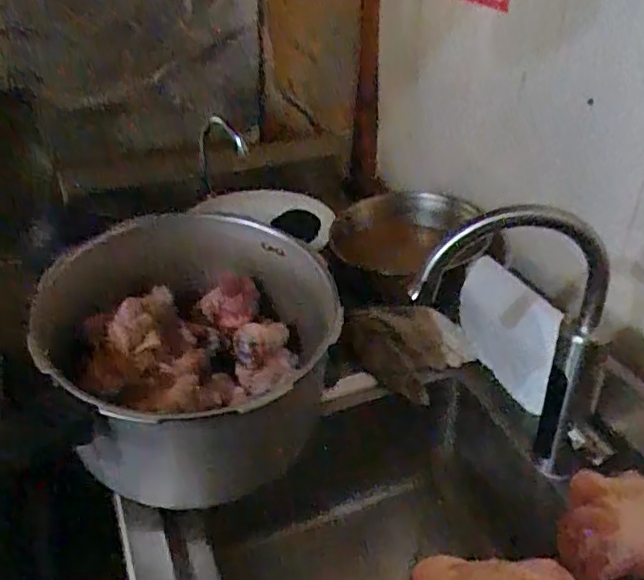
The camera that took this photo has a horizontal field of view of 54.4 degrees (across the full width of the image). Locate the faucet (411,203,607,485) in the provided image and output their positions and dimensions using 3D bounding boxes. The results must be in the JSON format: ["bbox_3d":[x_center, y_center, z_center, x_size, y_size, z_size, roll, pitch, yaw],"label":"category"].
[{"bbox_3d":[0.198,0.053,0.671,0.212,0.310,0.039,-3,33,-5],"label":"faucet"}]

